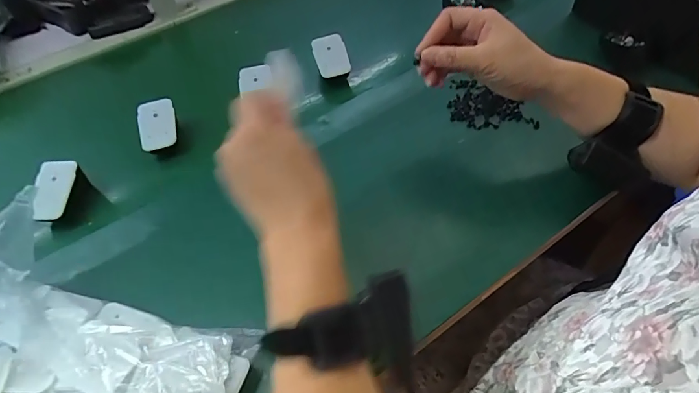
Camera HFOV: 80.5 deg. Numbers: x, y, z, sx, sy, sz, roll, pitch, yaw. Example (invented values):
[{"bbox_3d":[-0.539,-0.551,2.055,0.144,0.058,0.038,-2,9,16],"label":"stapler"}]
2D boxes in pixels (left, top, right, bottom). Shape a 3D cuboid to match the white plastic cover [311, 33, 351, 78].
[{"bbox_3d":[-0.026,-0.202,0.593,0.049,0.012,0.061,-22,96,-19],"label":"white plastic cover"}]

